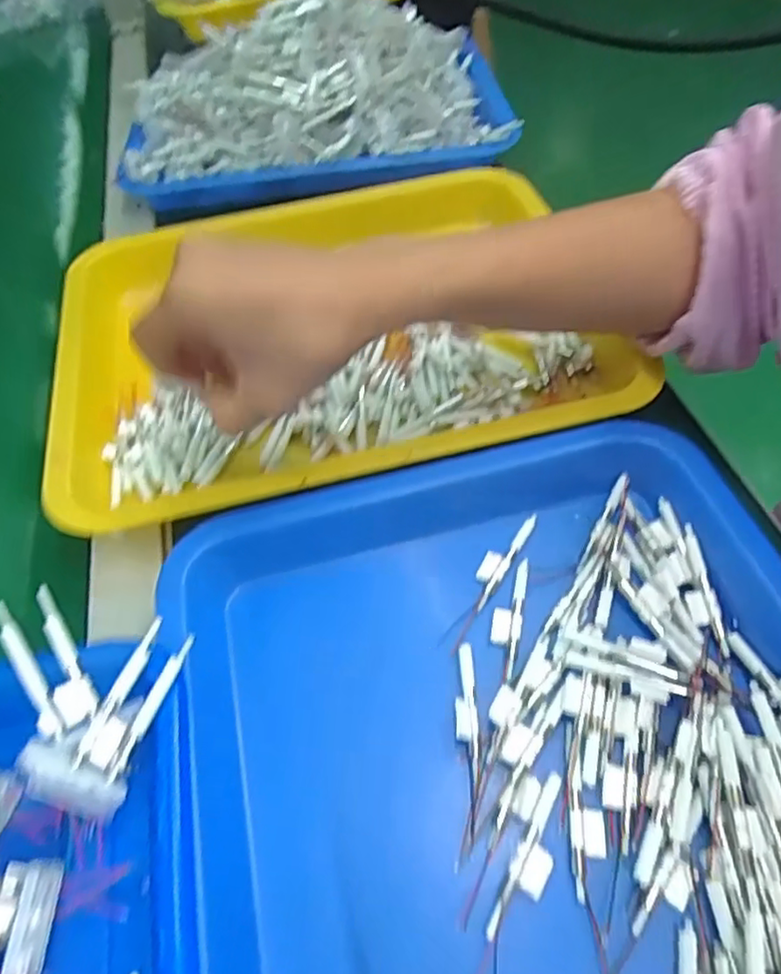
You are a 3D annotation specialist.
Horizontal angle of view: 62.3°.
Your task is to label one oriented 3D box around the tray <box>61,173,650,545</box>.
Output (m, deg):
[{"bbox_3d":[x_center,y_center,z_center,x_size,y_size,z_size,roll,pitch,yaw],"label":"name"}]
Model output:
[{"bbox_3d":[-0.041,-0.100,0.411,0.324,0.036,0.261,-14,52,-5],"label":"tray"}]

